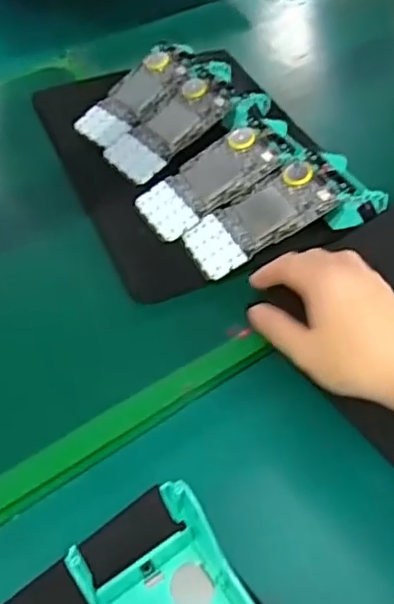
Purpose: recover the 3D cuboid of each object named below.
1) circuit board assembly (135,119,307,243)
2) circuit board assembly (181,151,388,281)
[{"bbox_3d":[0.023,-0.117,0.551,0.160,0.017,0.067,-33,58,-3],"label":"circuit board assembly"},{"bbox_3d":[0.074,-0.082,0.519,0.169,0.044,0.063,-21,52,-13],"label":"circuit board assembly"}]

